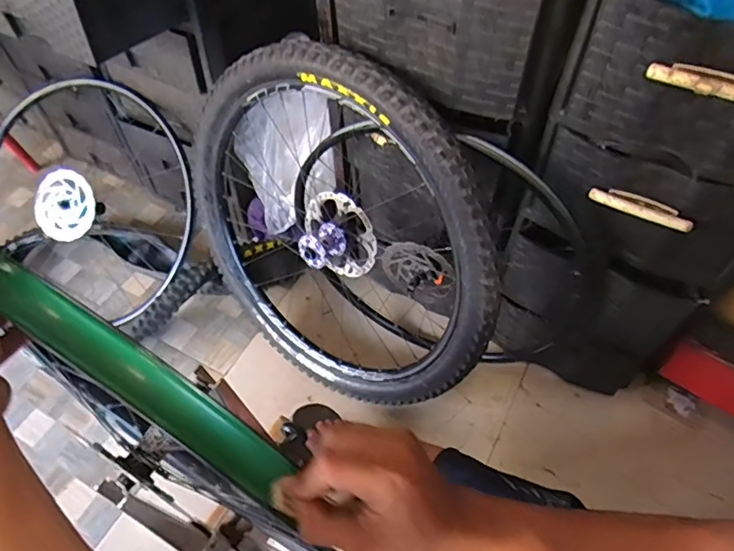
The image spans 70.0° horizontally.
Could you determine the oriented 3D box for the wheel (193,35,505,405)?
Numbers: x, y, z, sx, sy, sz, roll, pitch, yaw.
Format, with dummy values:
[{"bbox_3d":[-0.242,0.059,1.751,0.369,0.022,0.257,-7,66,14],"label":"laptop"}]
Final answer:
[{"bbox_3d":[-0.064,-0.057,1.012,0.686,0.731,0.110,33,44,21],"label":"wheel"}]

